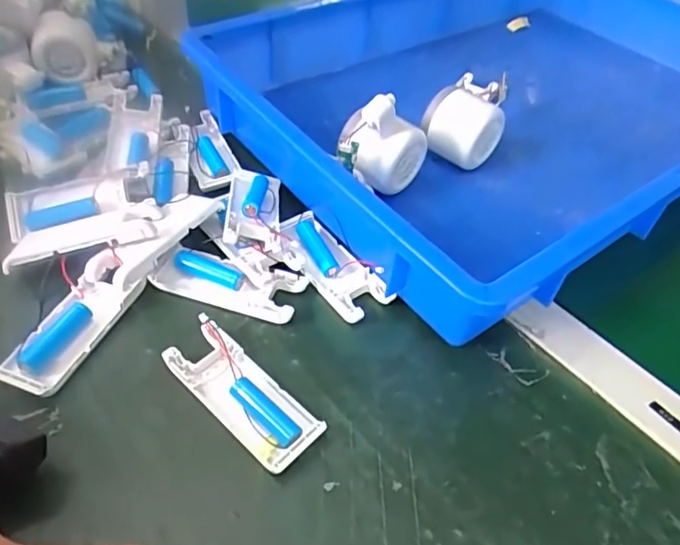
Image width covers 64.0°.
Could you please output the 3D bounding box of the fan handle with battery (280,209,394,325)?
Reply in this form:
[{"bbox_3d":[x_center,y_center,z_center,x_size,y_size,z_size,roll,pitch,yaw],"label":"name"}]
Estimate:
[{"bbox_3d":[-0.008,-0.005,0.398,0.042,0.018,0.100,-31,58,-28],"label":"fan handle with battery"}]

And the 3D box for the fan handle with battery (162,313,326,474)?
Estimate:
[{"bbox_3d":[-0.059,0.072,0.326,0.103,0.016,0.039,35,55,24],"label":"fan handle with battery"}]

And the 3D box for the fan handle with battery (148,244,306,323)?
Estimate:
[{"bbox_3d":[-0.077,0.006,0.380,0.100,0.017,0.037,14,49,8],"label":"fan handle with battery"}]

